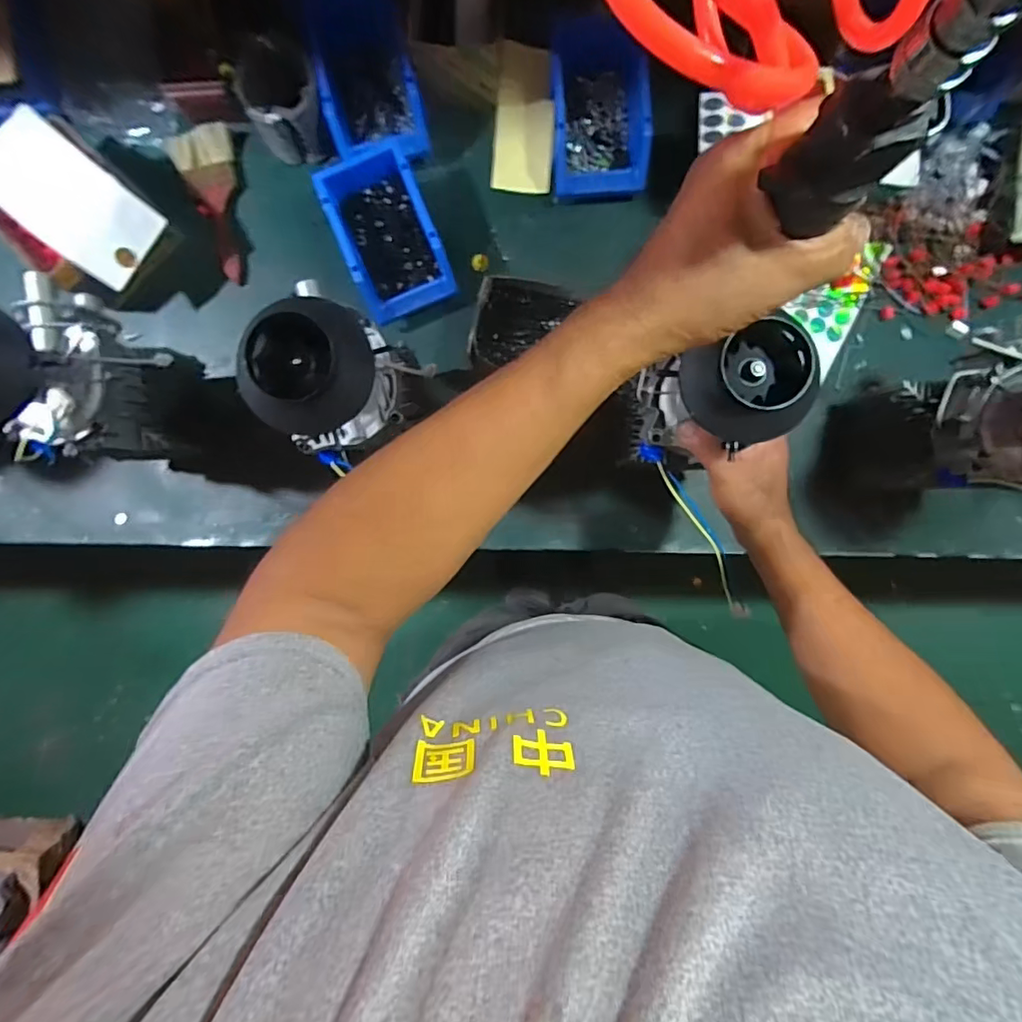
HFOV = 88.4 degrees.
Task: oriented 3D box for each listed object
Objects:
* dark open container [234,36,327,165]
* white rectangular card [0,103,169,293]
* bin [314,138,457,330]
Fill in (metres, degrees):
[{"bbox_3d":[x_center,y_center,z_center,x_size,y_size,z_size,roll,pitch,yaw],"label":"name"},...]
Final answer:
[{"bbox_3d":[-0.288,-0.519,0.676,0.100,0.081,0.111,-22,91,1],"label":"dark open container"},{"bbox_3d":[-0.530,-0.373,0.618,0.214,0.045,0.109,39,91,0],"label":"white rectangular card"},{"bbox_3d":[-0.158,-0.353,0.678,0.121,0.075,0.194,-22,91,1],"label":"bin"}]

